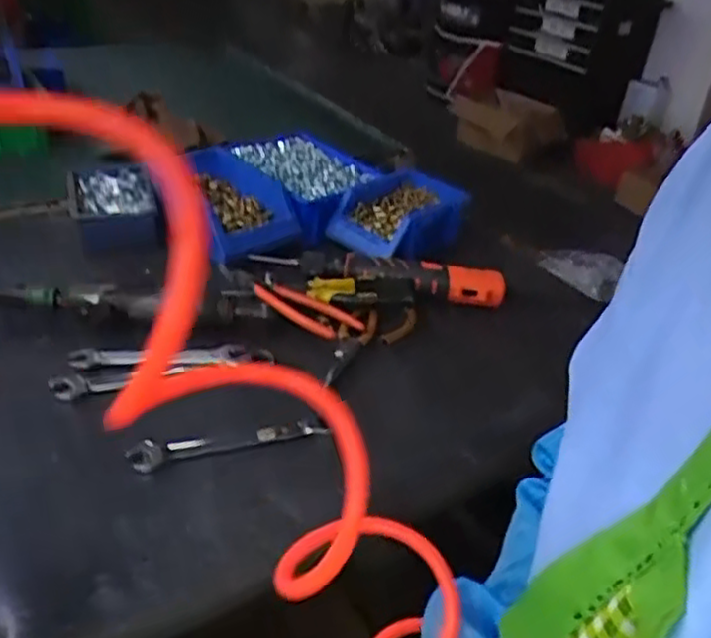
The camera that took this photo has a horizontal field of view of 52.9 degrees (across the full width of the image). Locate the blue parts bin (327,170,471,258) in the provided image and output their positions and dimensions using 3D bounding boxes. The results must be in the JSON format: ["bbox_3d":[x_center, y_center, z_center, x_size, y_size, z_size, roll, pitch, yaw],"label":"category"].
[{"bbox_3d":[0.051,-0.125,0.860,0.125,0.062,0.161,30,39,32],"label":"blue parts bin"}]

